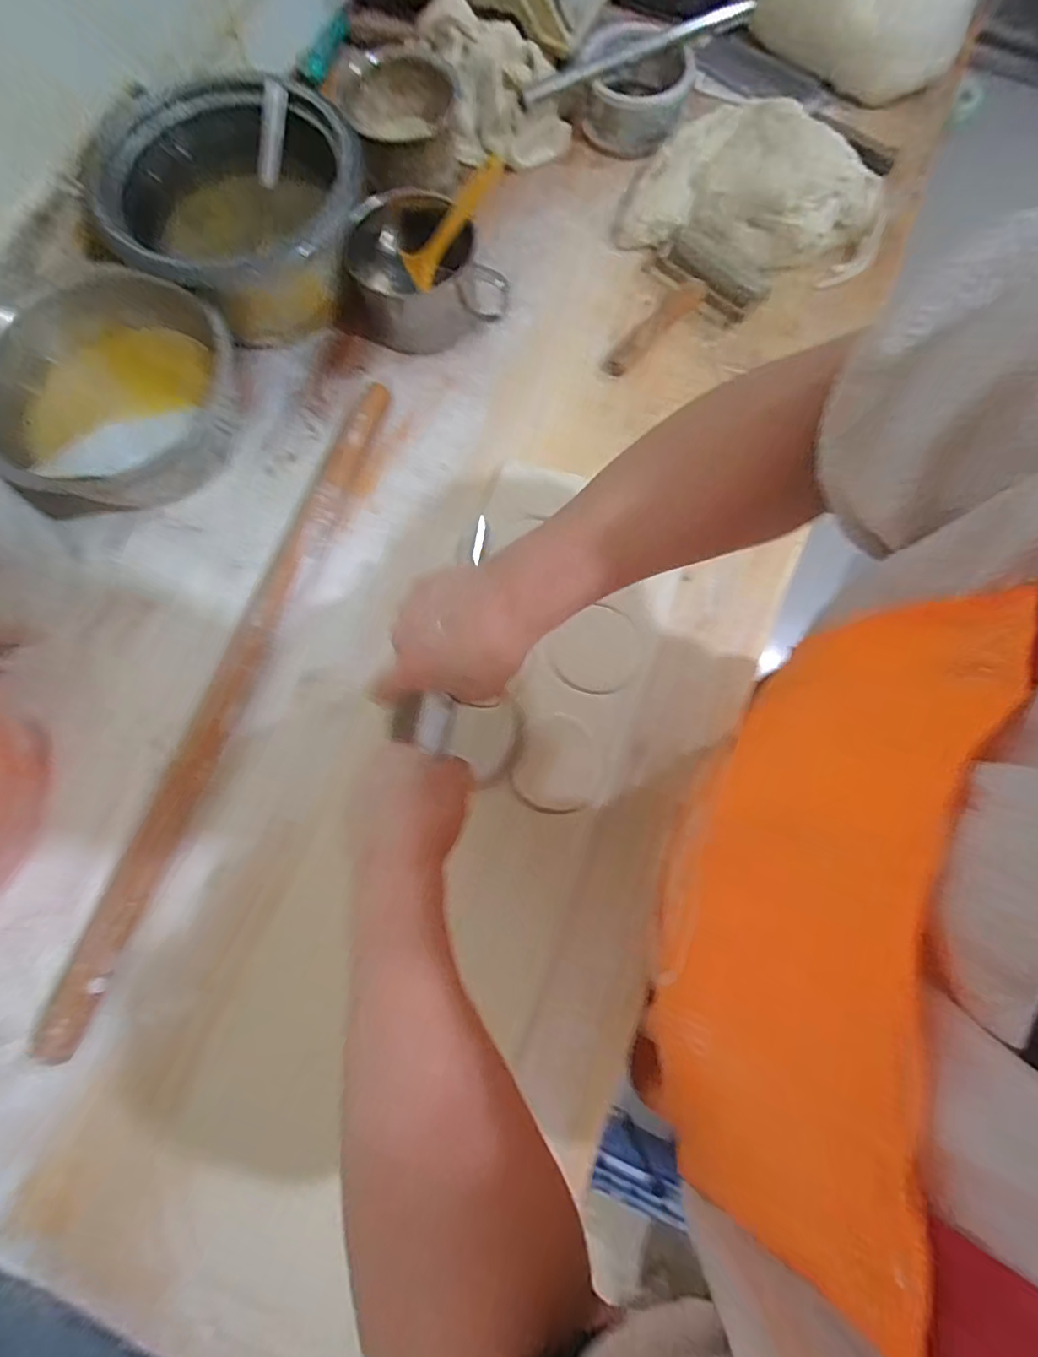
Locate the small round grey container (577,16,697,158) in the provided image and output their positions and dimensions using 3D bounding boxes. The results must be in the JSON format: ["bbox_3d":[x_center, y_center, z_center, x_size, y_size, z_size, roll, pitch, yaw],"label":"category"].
[{"bbox_3d":[0.140,-0.727,0.672,0.135,0.071,0.130,0,76,-1],"label":"small round grey container"}]

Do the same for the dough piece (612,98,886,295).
[{"bbox_3d":[0.280,-0.557,0.635,0.281,0.103,0.202,33,78,7],"label":"dough piece"}]

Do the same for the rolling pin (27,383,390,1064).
[{"bbox_3d":[-0.265,-0.001,0.520,0.034,0.030,0.667,20,77,4],"label":"rolling pin"}]

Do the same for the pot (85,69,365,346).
[{"bbox_3d":[-0.289,-0.477,0.587,0.252,0.137,0.216,-39,80,-9],"label":"pot"}]

